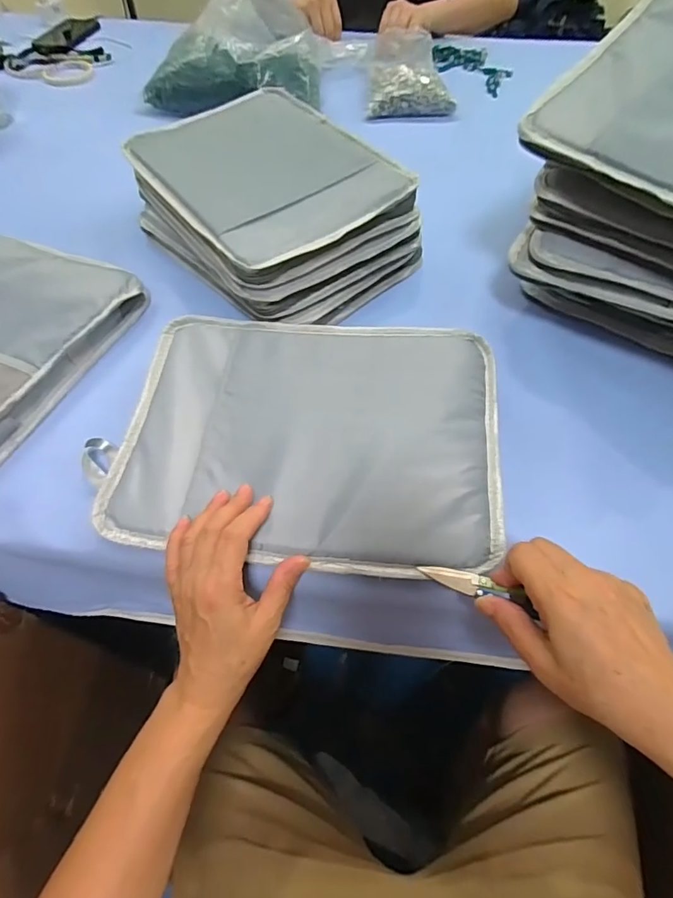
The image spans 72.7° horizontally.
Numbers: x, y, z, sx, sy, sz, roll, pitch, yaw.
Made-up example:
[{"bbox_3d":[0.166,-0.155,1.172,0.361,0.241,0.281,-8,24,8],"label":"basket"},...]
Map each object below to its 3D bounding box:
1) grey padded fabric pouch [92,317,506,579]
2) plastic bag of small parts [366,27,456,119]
[{"bbox_3d":[-0.022,-0.018,0.394,0.308,0.034,0.229,7,57,4],"label":"grey padded fabric pouch"},{"bbox_3d":[0.126,-0.675,0.827,0.147,0.052,0.215,-1,57,-1],"label":"plastic bag of small parts"}]

